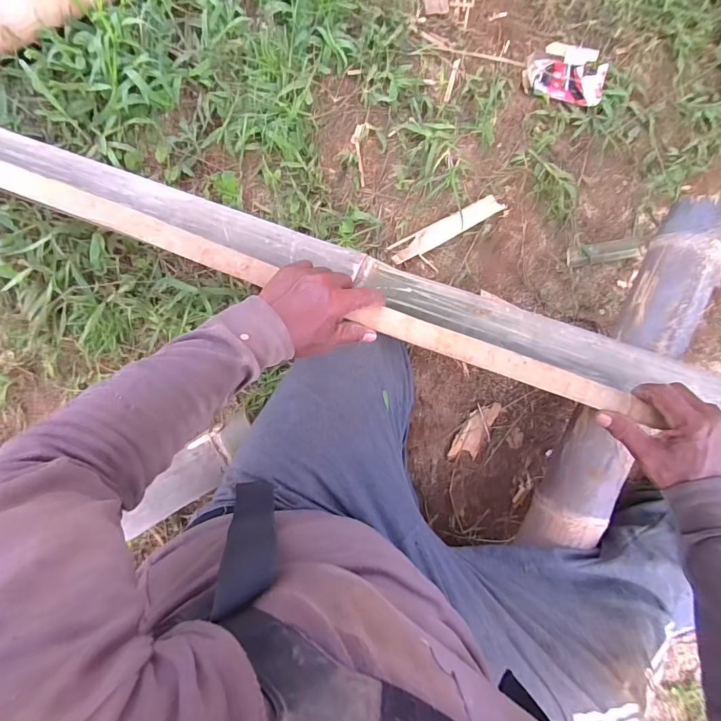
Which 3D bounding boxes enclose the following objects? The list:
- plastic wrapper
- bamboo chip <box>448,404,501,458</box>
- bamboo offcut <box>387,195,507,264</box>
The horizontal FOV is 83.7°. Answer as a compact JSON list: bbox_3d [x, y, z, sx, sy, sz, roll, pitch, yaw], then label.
[{"bbox_3d":[0.368,-0.517,0.716,0.141,0.016,0.119,17,85,-3],"label":"plastic wrapper"},{"bbox_3d":[0.198,0.121,0.686,0.047,0.011,0.116,33,84,-1],"label":"bamboo chip"},{"bbox_3d":[0.148,-0.225,0.681,0.208,0.022,0.038,-28,88,-5],"label":"bamboo offcut"}]

